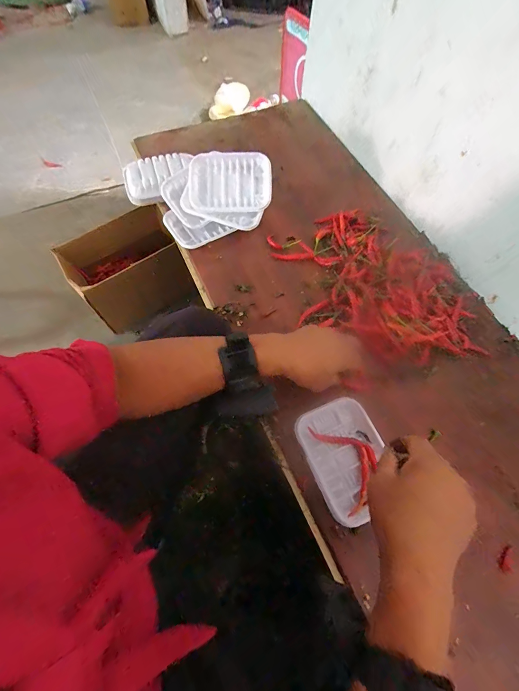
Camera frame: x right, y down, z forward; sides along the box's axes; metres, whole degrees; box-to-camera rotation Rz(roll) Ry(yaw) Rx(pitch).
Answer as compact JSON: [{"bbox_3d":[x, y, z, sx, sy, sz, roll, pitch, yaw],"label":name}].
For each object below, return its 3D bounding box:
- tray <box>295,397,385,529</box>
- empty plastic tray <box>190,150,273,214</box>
[{"bbox_3d":[0.109,0.137,0.395,0.095,0.013,0.133,-20,67,-11],"label":"tray"},{"bbox_3d":[-0.049,-0.274,0.539,0.136,0.014,0.101,-2,90,1],"label":"empty plastic tray"}]

